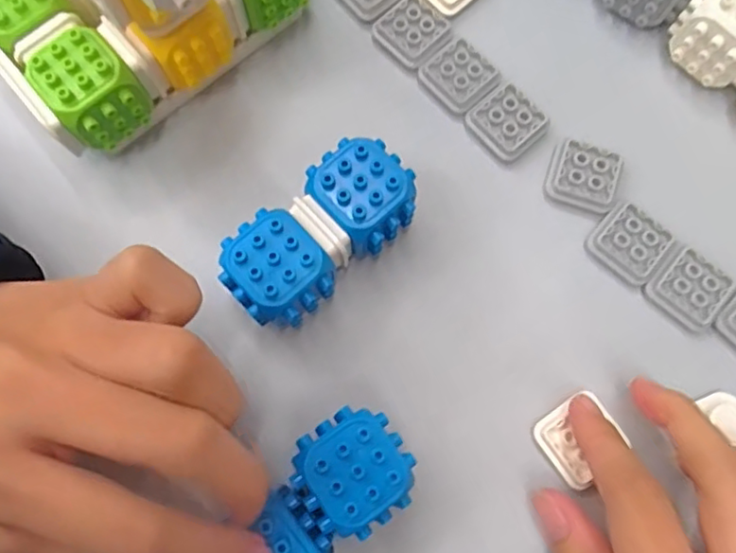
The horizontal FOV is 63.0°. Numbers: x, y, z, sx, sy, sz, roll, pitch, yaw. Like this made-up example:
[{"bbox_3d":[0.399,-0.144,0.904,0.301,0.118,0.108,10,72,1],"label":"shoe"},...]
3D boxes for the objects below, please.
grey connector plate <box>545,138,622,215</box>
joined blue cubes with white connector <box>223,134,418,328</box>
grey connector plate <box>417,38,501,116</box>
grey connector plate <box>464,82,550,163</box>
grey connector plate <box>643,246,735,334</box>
[{"bbox_3d":[0.087,-0.040,0.243,0.029,0.006,0.024,21,79,5],"label":"grey connector plate"},{"bbox_3d":[-0.016,-0.015,0.223,0.075,0.035,0.036,-42,81,-8],"label":"joined blue cubes with white connector"},{"bbox_3d":[0.038,-0.083,0.252,0.025,0.005,0.027,-41,81,-8],"label":"grey connector plate"},{"bbox_3d":[0.058,-0.063,0.248,0.026,0.005,0.026,-38,80,-8],"label":"grey connector plate"},{"bbox_3d":[0.125,0.005,0.232,0.027,0.004,0.025,41,81,8],"label":"grey connector plate"}]

